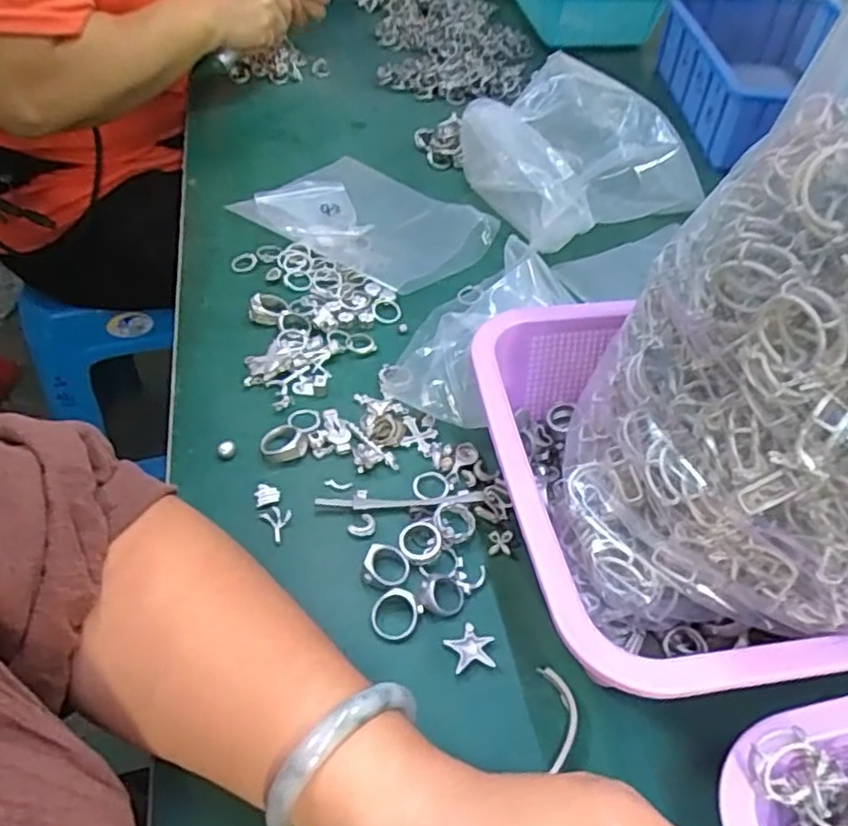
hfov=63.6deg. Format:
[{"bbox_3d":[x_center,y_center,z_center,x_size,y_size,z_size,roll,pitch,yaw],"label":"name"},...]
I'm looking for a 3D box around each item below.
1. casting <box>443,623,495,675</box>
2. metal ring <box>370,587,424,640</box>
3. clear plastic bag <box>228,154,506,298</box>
[{"bbox_3d":[0.024,0.116,0.338,0.023,0.004,0.021,-15,50,-16],"label":"casting"},{"bbox_3d":[-0.014,0.101,0.346,0.024,0.007,0.024,1,47,-1],"label":"metal ring"},{"bbox_3d":[-0.049,-0.168,0.587,0.195,0.024,0.143,34,55,26],"label":"clear plastic bag"}]

